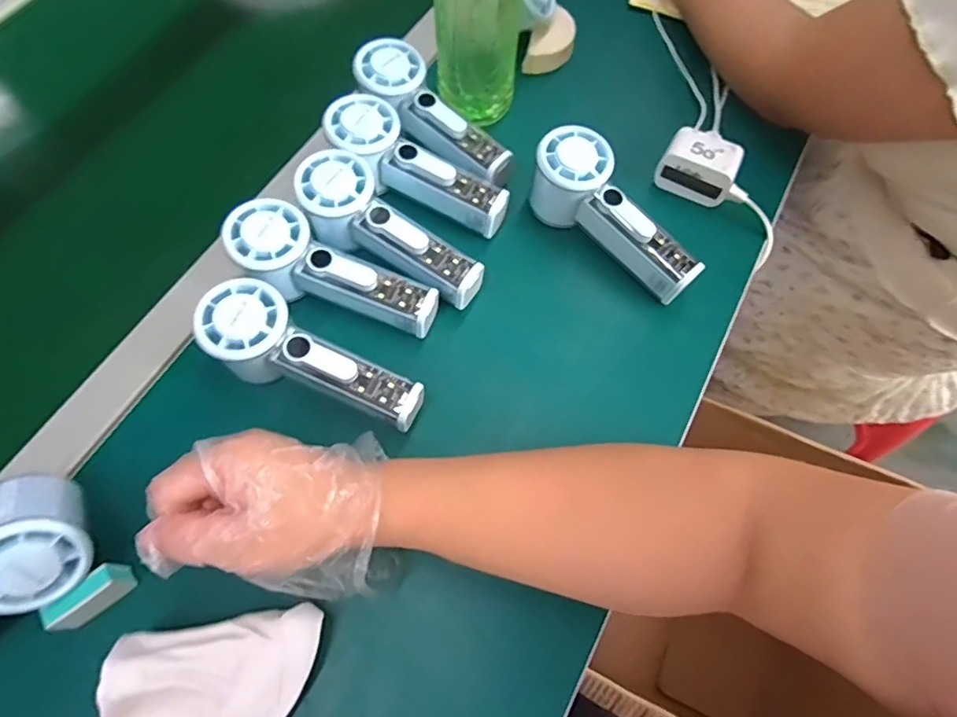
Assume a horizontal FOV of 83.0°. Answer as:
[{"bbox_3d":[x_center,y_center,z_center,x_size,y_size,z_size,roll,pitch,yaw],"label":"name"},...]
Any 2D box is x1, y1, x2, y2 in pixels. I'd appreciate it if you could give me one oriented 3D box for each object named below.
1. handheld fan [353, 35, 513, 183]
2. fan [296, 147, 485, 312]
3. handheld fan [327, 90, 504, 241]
[{"bbox_3d":[-0.039,-0.203,0.452,0.153,0.035,0.051,44,73,2],"label":"handheld fan"},{"bbox_3d":[-0.067,-0.094,0.410,0.155,0.035,0.055,36,71,0],"label":"fan"},{"bbox_3d":[-0.050,-0.151,0.431,0.158,0.043,0.054,34,70,-3],"label":"handheld fan"}]

